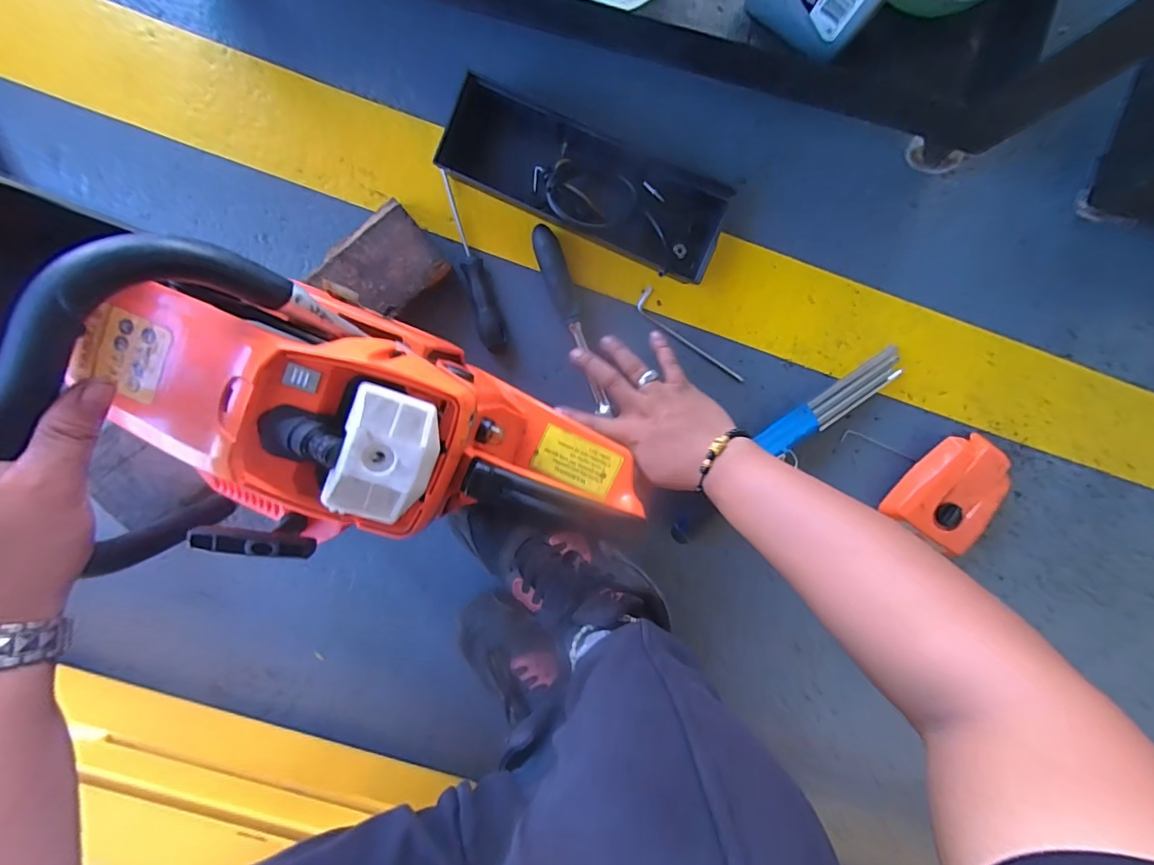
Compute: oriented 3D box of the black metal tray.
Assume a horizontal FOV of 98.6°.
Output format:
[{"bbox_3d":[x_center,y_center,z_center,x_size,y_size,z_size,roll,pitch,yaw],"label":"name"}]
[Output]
[{"bbox_3d":[0.011,-0.251,0.500,0.279,0.034,0.094,23,94,-4],"label":"black metal tray"}]

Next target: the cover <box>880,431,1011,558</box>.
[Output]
[{"bbox_3d":[0.414,0.064,0.542,0.095,0.037,0.117,34,93,-4],"label":"cover"}]

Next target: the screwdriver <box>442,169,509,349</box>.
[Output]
[{"bbox_3d":[-0.106,-0.173,0.511,0.025,0.021,0.182,-15,95,-1],"label":"screwdriver"}]

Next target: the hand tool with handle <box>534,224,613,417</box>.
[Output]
[{"bbox_3d":[-0.004,-0.115,0.516,0.026,0.020,0.199,-19,95,0],"label":"hand tool with handle"}]

